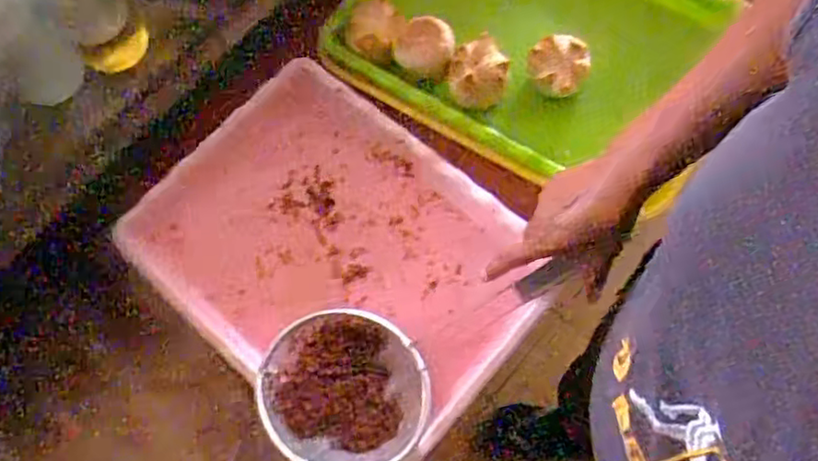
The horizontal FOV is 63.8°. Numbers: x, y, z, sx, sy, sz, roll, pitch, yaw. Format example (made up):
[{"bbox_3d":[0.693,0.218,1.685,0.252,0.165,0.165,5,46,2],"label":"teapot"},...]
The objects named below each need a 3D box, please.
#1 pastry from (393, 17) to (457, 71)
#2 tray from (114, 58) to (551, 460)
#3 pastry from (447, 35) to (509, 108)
[{"bbox_3d":[0.015,-0.194,0.681,0.061,0.023,0.054,35,75,11],"label":"pastry"},{"bbox_3d":[-0.071,0.023,0.645,0.377,0.045,0.281,39,76,12],"label":"tray"},{"bbox_3d":[0.070,-0.161,0.661,0.055,0.026,0.066,10,72,4],"label":"pastry"}]

